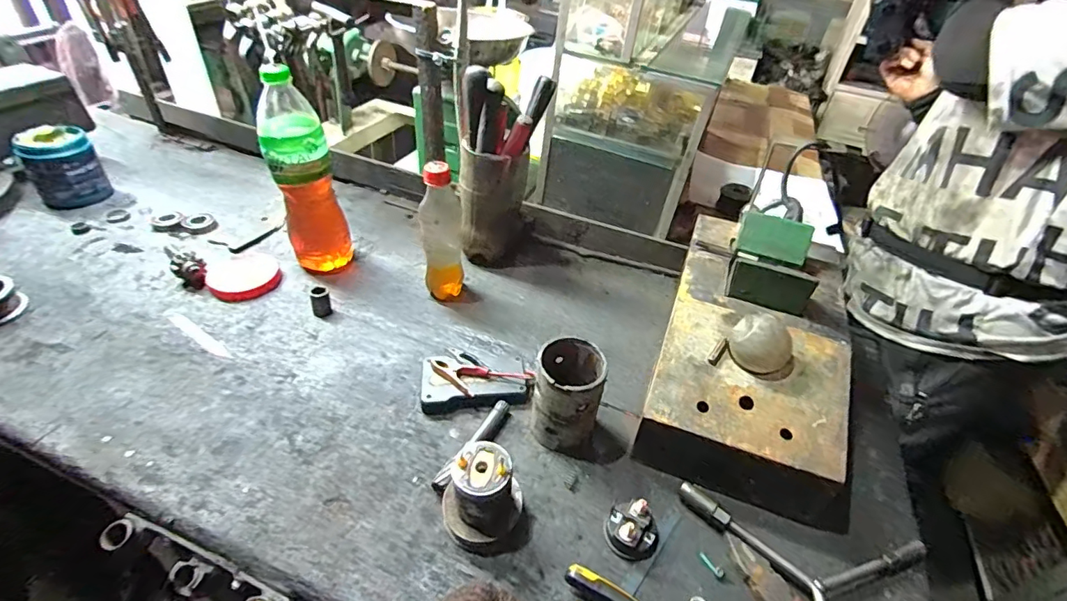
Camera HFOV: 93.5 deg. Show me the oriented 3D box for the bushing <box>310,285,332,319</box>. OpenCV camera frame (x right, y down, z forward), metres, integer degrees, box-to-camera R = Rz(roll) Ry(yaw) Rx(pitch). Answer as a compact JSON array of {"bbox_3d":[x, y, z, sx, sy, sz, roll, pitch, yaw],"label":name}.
[{"bbox_3d":[-0.275,0.002,0.651,0.023,0.038,0.025,-11,45,-20],"label":"bushing"}]

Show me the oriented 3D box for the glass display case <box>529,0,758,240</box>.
[{"bbox_3d":[0.161,-0.319,0.771,0.224,0.358,0.190,21,43,15],"label":"glass display case"}]

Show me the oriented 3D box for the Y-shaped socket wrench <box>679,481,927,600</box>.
[{"bbox_3d":[0.267,0.241,0.438,0.191,0.031,0.224,-9,44,-18],"label":"Y-shaped socket wrench"}]

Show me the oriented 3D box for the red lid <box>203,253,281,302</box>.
[{"bbox_3d":[-0.399,-0.037,0.693,0.088,0.013,0.100,-19,48,-27],"label":"red lid"}]

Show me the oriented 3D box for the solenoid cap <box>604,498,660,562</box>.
[{"bbox_3d":[0.090,0.206,0.453,0.041,0.035,0.046,-28,52,-33],"label":"solenoid cap"}]

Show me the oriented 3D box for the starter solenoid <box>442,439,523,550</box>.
[{"bbox_3d":[-0.044,0.171,0.441,0.067,0.083,0.056,-2,42,-11],"label":"starter solenoid"}]

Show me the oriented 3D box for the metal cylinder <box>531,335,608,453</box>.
[{"bbox_3d":[0.034,0.098,0.518,0.064,0.109,0.077,11,41,4],"label":"metal cylinder"}]

